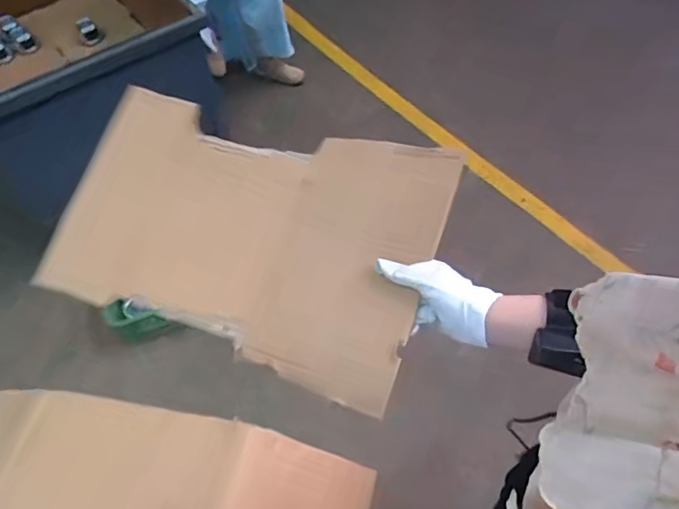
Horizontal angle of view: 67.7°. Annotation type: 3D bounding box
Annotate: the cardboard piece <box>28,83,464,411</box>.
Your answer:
[{"bbox_3d":[-0.121,-0.034,0.632,0.470,0.052,0.296,17,76,15],"label":"cardboard piece"}]

